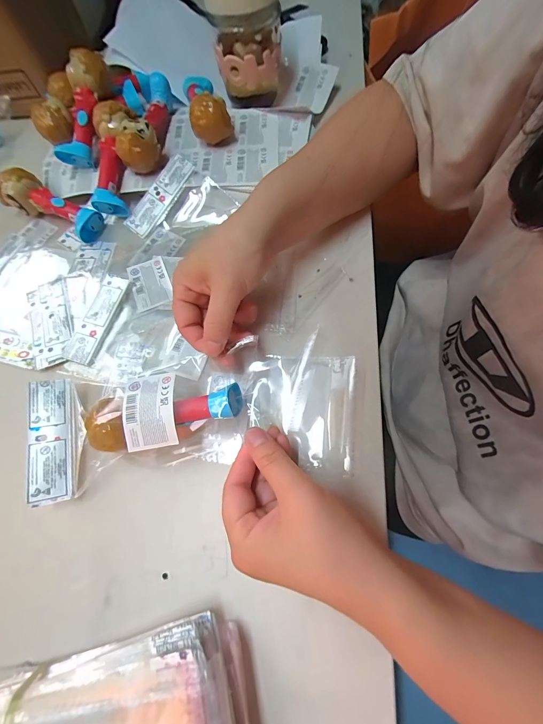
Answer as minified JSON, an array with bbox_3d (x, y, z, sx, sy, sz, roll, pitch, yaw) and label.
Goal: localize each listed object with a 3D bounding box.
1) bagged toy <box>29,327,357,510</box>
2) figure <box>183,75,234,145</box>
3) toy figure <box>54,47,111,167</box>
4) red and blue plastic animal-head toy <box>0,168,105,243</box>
[{"bbox_3d":[-0.063,0.046,0.258,0.269,0.058,0.108,-6,69,-7],"label":"bagged toy"},{"bbox_3d":[-0.085,-0.319,0.368,0.043,0.045,0.117,-18,70,-3],"label":"figure"},{"bbox_3d":[-0.222,-0.301,0.364,0.035,0.039,0.130,8,88,6],"label":"toy figure"},{"bbox_3d":[-0.257,-0.183,0.353,0.122,0.046,0.038,22,73,12],"label":"red and blue plastic animal-head toy"}]

